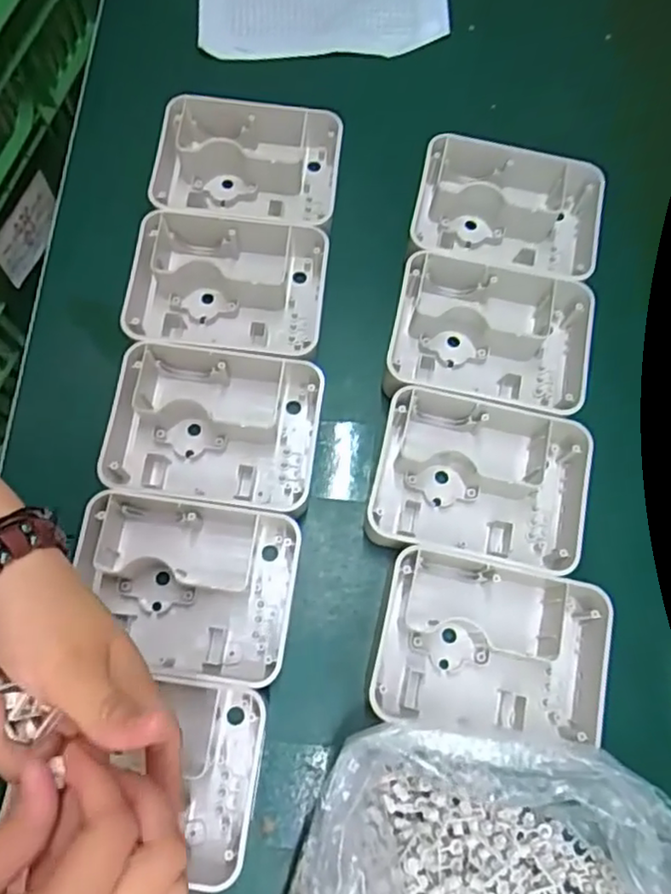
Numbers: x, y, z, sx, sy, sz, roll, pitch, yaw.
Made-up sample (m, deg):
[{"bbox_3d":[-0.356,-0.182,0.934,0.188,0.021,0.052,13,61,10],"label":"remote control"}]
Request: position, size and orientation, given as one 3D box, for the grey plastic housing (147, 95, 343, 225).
[{"bbox_3d":[-0.066,-0.199,0.471,0.132,0.041,0.097,8,72,0],"label":"grey plastic housing"}]

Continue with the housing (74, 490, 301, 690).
[{"bbox_3d":[-0.092,0.082,0.392,0.132,0.039,0.105,7,72,0],"label":"housing"}]

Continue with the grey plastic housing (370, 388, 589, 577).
[{"bbox_3d":[0.091,0.024,0.410,0.130,0.040,0.100,10,72,1],"label":"grey plastic housing"}]

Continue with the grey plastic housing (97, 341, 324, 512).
[{"bbox_3d":[-0.079,-0.009,0.419,0.132,0.037,0.095,8,72,0],"label":"grey plastic housing"}]

